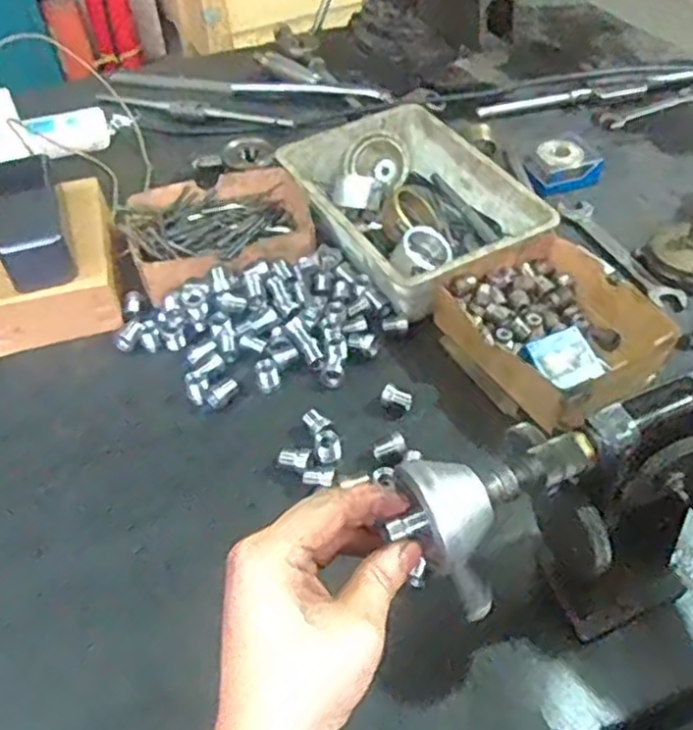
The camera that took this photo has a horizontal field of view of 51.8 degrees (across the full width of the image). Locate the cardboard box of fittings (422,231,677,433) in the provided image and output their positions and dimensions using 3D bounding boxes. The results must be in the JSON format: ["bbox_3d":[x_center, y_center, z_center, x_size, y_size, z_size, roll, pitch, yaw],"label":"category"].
[{"bbox_3d":[0.172,-0.034,0.609,0.148,0.056,0.189,-25,51,-20],"label":"cardboard box of fittings"}]

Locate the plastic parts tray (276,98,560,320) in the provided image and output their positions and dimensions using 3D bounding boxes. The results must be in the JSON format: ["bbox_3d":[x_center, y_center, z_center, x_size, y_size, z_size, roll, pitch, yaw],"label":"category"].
[{"bbox_3d":[0.058,-0.156,0.703,0.165,0.075,0.247,-24,51,-19],"label":"plastic parts tray"}]

